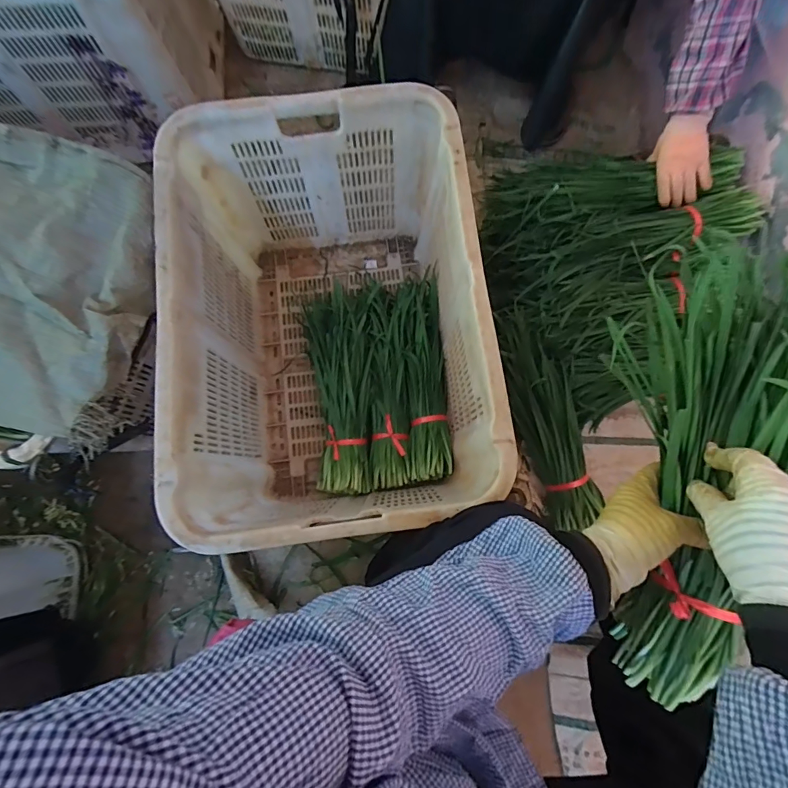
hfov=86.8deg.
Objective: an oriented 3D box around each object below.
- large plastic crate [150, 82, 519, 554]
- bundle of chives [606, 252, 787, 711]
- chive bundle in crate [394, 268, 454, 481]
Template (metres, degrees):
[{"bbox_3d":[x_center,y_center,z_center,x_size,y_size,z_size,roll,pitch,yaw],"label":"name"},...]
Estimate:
[{"bbox_3d":[-0.096,-0.099,0.733,0.450,0.356,0.629,-6,78,-1],"label":"large plastic crate"},{"bbox_3d":[0.303,0.086,0.378,0.204,0.100,0.409,11,97,2],"label":"bundle of chives"},{"bbox_3d":[0.052,-0.044,0.801,0.084,0.055,0.404,-4,78,-1],"label":"chive bundle in crate"}]

